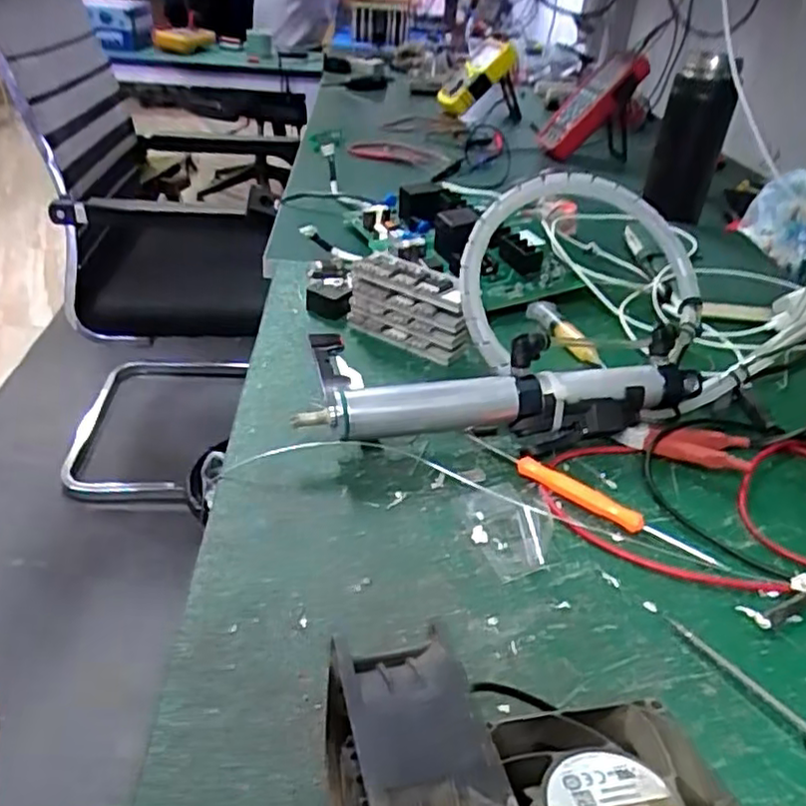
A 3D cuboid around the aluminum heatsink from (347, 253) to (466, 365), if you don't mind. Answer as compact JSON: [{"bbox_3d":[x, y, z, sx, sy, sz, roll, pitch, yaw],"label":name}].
[{"bbox_3d":[0.006,-0.080,0.551,0.104,0.061,0.034,26,39,29],"label":"aluminum heatsink"}]

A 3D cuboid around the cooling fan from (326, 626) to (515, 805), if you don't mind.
[{"bbox_3d":[0.001,0.130,0.213,0.042,0.081,0.081,-4,34,-12],"label":"cooling fan"}]

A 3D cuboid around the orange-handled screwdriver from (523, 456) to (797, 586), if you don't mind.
[{"bbox_3d":[0.137,0.067,0.394,0.154,0.013,0.015,22,37,25],"label":"orange-handled screwdriver"}]

